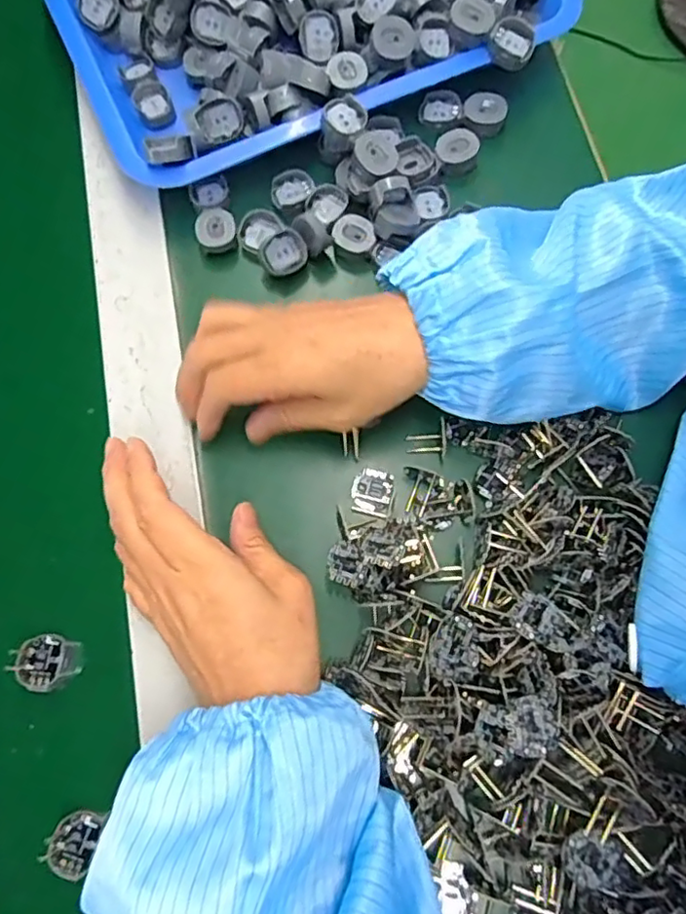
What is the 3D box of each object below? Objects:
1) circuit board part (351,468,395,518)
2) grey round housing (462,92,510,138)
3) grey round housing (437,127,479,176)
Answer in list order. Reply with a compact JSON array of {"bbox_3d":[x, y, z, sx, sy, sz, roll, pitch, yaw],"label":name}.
[{"bbox_3d":[0.017,0.019,0.352,0.023,0.004,0.026,16,74,7],"label":"circuit board part"},{"bbox_3d":[0.097,-0.235,0.417,0.029,0.012,0.029,-1,73,2],"label":"grey round housing"},{"bbox_3d":[0.077,-0.206,0.412,0.030,0.015,0.026,-20,73,-4],"label":"grey round housing"}]

